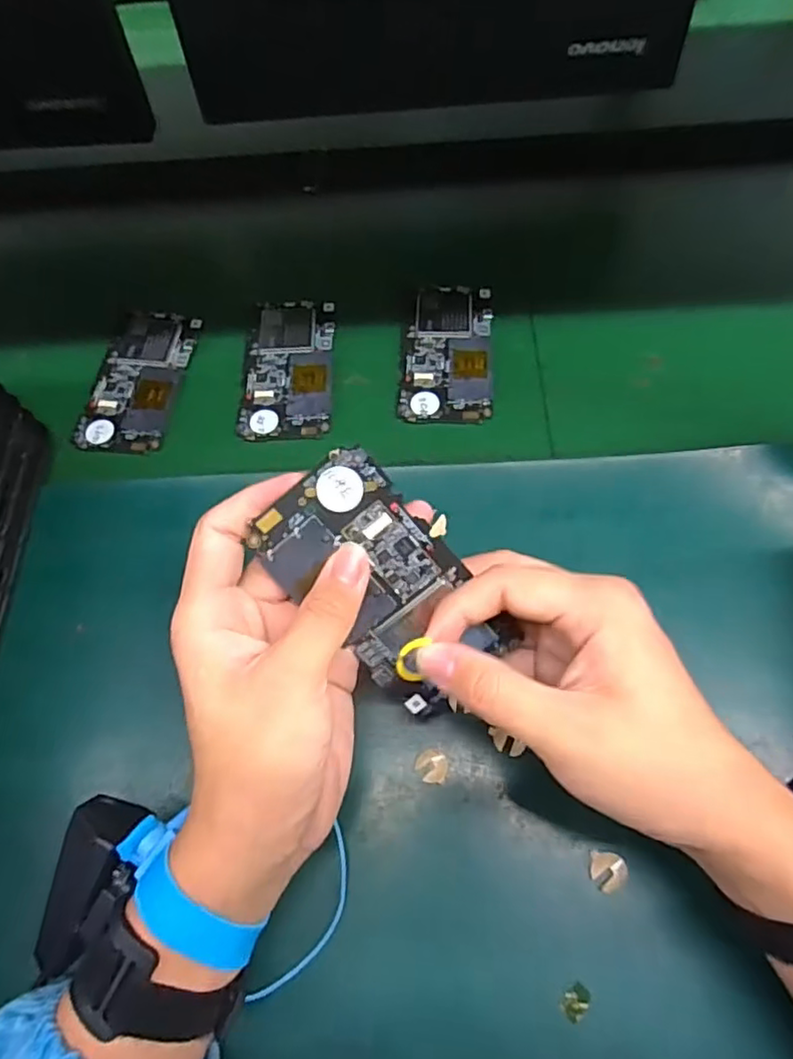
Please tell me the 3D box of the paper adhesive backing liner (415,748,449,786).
[{"bbox_3d":[0.019,0.127,0.337,0.018,0.004,0.018,-2,63,3],"label":"paper adhesive backing liner"}]

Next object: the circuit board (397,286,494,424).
[{"bbox_3d":[0.037,-0.132,0.463,0.066,0.008,0.124,2,64,5],"label":"circuit board"}]

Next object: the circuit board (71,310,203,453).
[{"bbox_3d":[-0.191,-0.113,0.469,0.065,0.008,0.126,6,64,7],"label":"circuit board"}]

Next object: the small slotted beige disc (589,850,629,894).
[{"bbox_3d":[0.105,0.170,0.311,0.017,0.004,0.018,-2,63,3],"label":"small slotted beige disc"}]

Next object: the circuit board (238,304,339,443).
[{"bbox_3d":[-0.079,-0.122,0.465,0.064,0.006,0.124,-2,63,3],"label":"circuit board"}]

